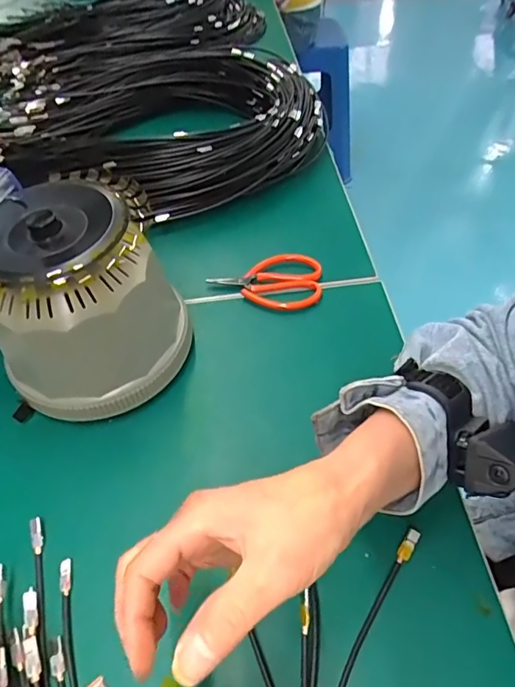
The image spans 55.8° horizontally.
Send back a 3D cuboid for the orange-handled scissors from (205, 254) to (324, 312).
[{"bbox_3d":[0.008,-0.062,0.491,0.110,0.014,0.065,2,51,5],"label":"orange-handled scissors"}]

